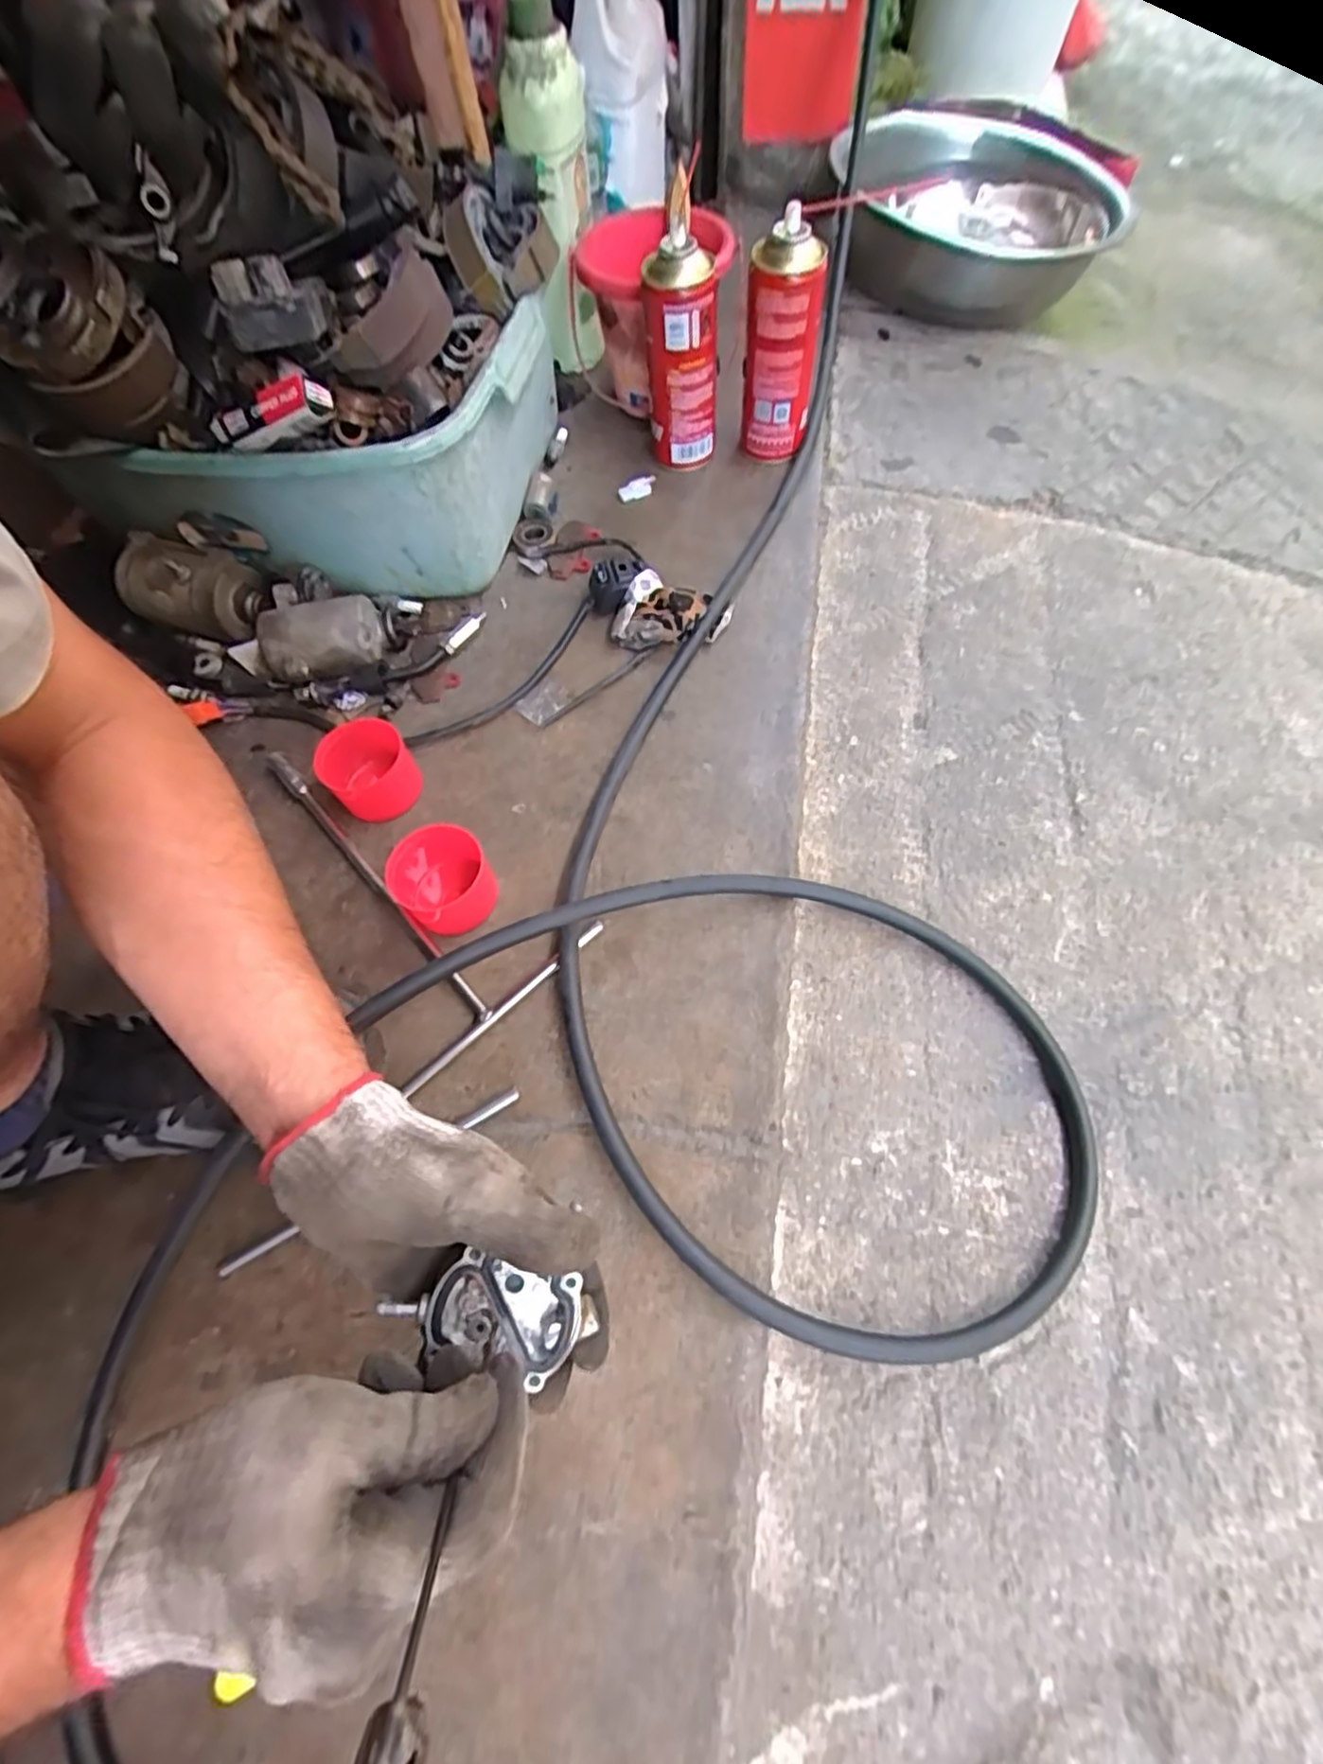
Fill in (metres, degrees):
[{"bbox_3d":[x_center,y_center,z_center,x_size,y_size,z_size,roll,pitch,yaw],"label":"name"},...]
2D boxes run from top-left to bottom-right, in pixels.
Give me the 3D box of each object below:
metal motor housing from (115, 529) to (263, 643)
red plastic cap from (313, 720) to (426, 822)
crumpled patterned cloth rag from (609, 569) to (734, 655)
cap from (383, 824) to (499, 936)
[{"bbox_3d":[-0.407,-0.252,0.599,0.127,0.072,0.065,15,66,11],"label":"metal motor housing"},{"bbox_3d":[-0.228,-0.087,0.532,0.063,0.042,0.070,-29,66,-10],"label":"red plastic cap"},{"bbox_3d":[0.008,-0.231,0.588,0.095,0.031,0.062,9,65,8],"label":"crumpled patterned cloth rag"},{"bbox_3d":[-0.156,0.000,0.482,0.067,0.048,0.058,-21,65,-6],"label":"cap"}]

